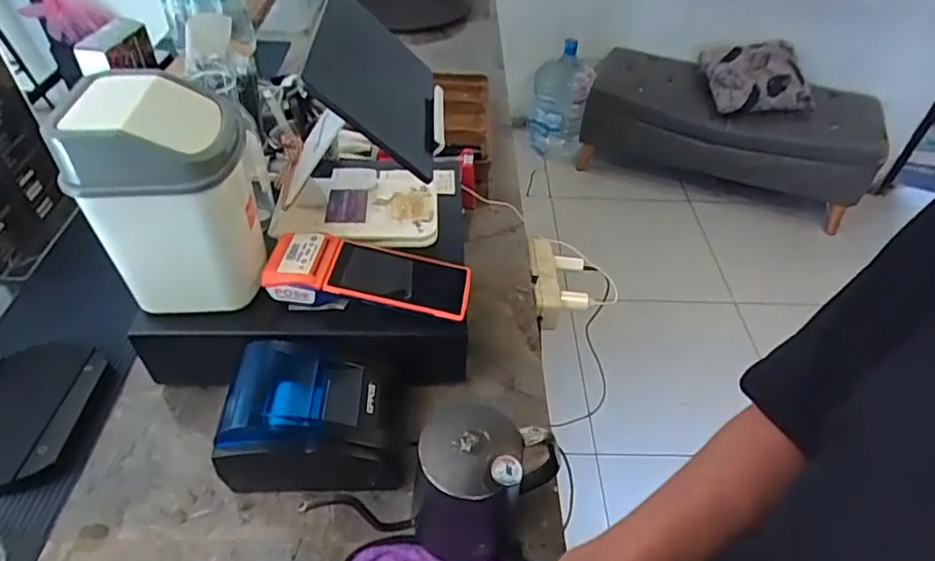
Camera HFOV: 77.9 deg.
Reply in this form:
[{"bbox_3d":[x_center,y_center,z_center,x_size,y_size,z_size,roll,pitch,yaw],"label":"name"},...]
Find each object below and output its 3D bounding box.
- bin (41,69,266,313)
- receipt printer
[{"bbox_3d":[-0.287,-0.086,0.579,0.148,0.206,0.130,-10,47,-14],"label":"bin"},{"bbox_3d":[-0.153,0.140,0.603,0.173,0.098,0.131,1,45,-2],"label":"receipt printer"}]

